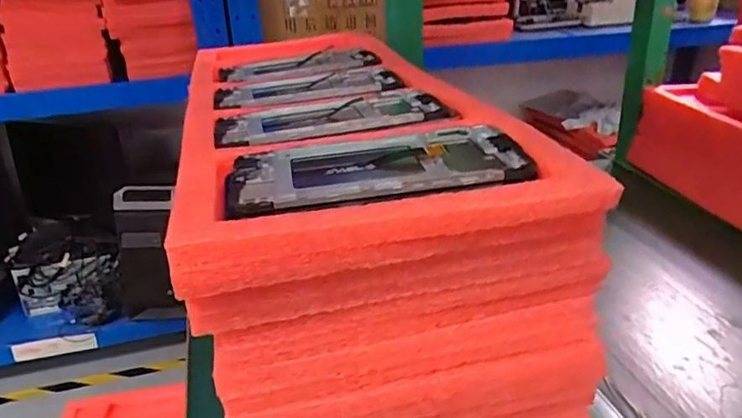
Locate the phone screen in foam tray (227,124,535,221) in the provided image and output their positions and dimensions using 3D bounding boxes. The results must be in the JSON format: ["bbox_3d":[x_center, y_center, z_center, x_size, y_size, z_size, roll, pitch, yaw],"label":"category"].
[{"bbox_3d":[0.002,-0.025,0.310,0.157,0.011,0.088,-8,25,-10],"label":"phone screen in foam tray"}]

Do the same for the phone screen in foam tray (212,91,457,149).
[{"bbox_3d":[-0.030,-0.066,0.397,0.155,0.012,0.087,-9,26,-13],"label":"phone screen in foam tray"}]

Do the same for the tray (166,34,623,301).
[{"bbox_3d":[-0.043,-0.086,0.457,0.200,0.027,0.466,-8,26,-12],"label":"tray"}]

